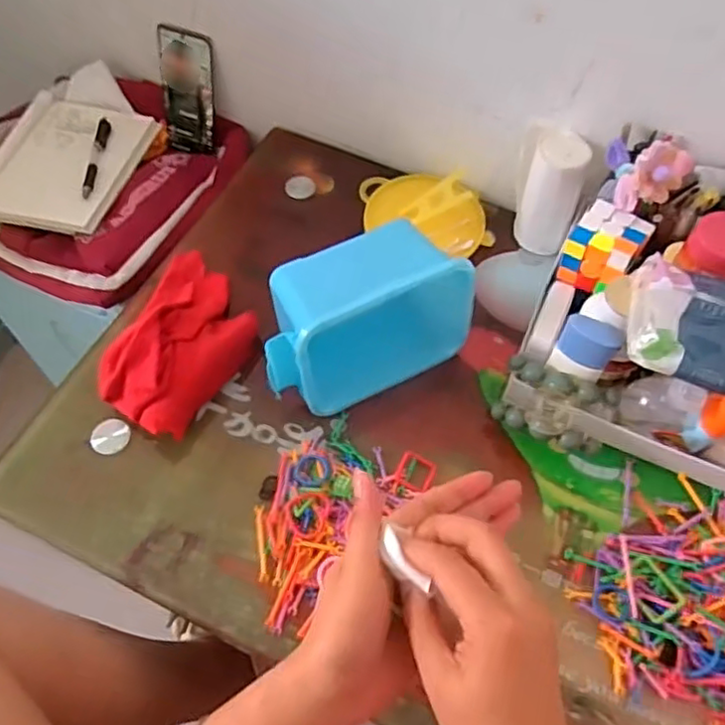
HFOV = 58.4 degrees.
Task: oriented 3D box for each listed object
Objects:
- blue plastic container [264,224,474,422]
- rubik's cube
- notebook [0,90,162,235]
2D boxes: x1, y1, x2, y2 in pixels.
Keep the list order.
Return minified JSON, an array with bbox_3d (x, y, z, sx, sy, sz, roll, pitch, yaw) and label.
[{"bbox_3d":[-0.004,-0.044,0.595,0.193,0.114,0.105,-24,63,-13],"label":"blue plastic container"},{"bbox_3d":[0.214,-0.100,0.578,0.057,0.050,0.059,32,64,17],"label":"rubik's cube"},{"bbox_3d":[-0.360,-0.246,0.786,0.170,0.021,0.203,12,61,7],"label":"notebook"}]

